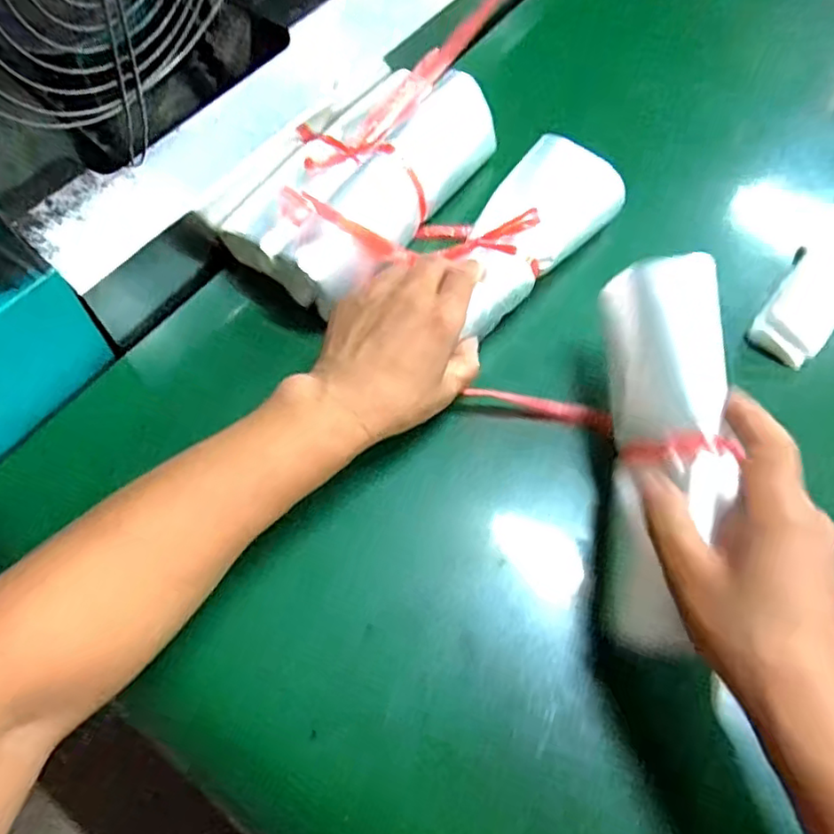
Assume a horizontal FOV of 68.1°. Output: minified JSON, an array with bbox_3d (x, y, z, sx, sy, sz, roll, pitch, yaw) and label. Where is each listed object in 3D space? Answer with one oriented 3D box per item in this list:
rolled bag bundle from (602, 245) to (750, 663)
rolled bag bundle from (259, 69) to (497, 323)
[{"bbox_3d":[0.127,0.011,0.319,0.054,0.039,0.208,7,78,3],"label":"rolled bag bundle"},{"bbox_3d":[-0.015,-0.158,0.430,0.053,0.050,0.204,34,69,16],"label":"rolled bag bundle"}]

